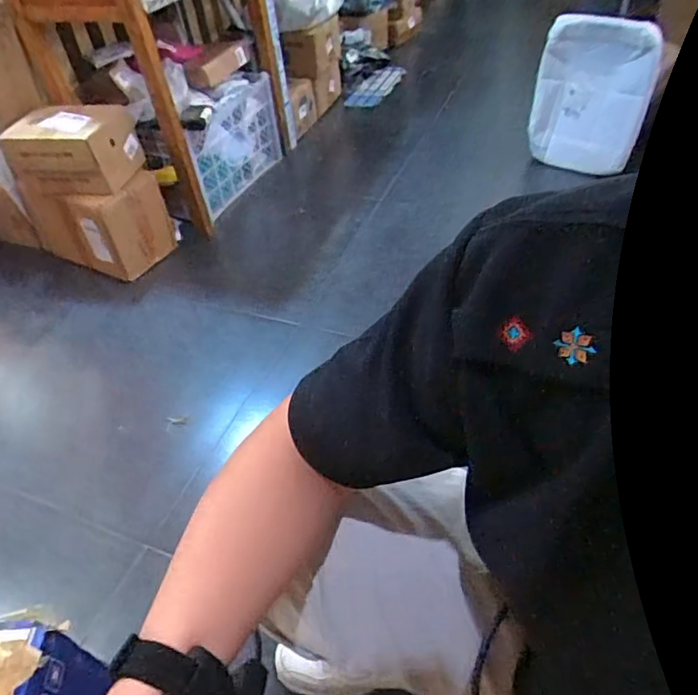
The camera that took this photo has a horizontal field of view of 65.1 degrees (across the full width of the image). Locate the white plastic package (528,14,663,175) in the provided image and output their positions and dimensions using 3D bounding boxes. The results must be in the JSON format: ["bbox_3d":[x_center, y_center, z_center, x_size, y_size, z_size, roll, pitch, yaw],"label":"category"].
[{"bbox_3d":[0.647,-0.673,1.468,0.287,0.366,0.080,8,47,15],"label":"white plastic package"}]

